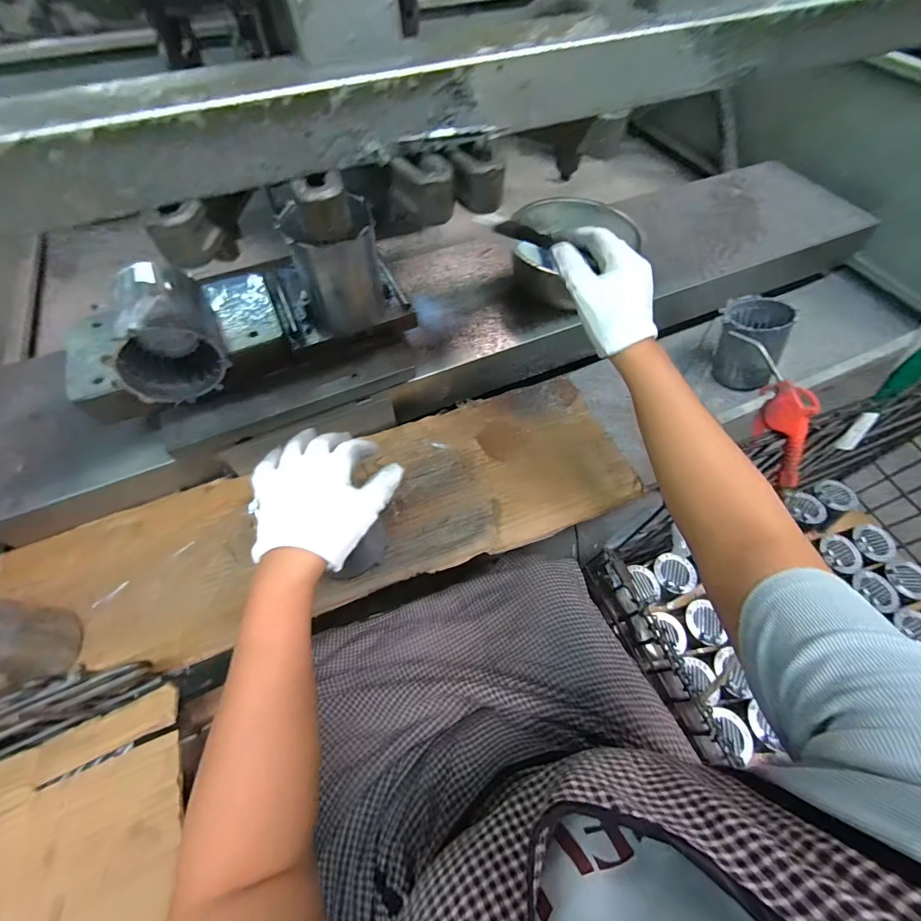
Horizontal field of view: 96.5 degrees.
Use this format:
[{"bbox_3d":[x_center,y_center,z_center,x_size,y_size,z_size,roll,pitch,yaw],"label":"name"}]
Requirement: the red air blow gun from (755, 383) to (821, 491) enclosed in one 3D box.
[{"bbox_3d":[0.410,-0.033,0.518,0.029,0.056,0.129,-13,99,-8],"label":"red air blow gun"}]

